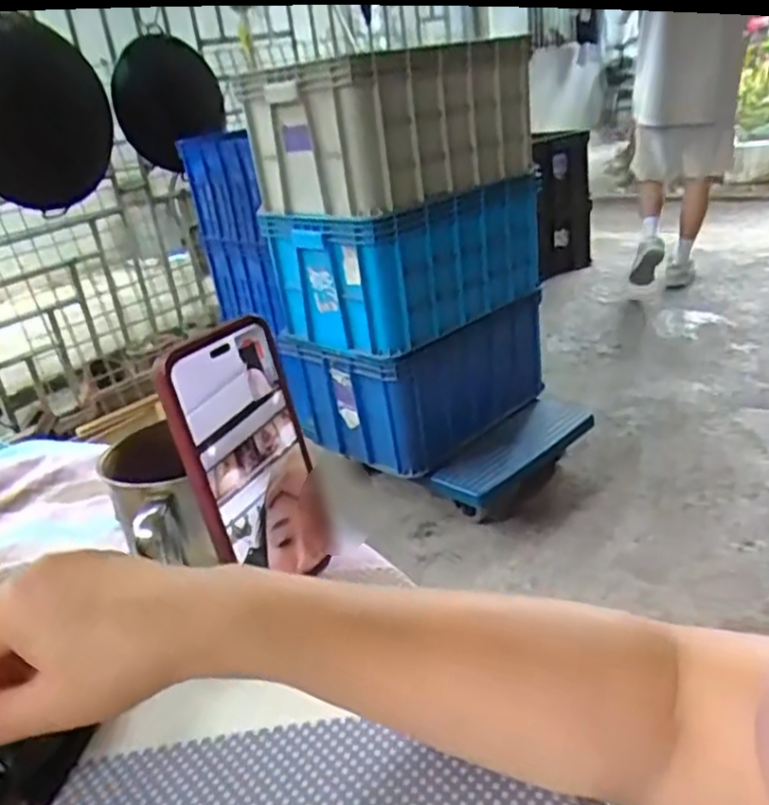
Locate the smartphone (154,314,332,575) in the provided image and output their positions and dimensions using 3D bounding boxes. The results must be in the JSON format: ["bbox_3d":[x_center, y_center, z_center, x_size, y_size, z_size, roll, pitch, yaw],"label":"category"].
[{"bbox_3d":[-0.072,0.032,0.400,0.009,0.150,0.077,1,23,38],"label":"smartphone"}]

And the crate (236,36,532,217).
[{"bbox_3d":[0.029,-0.687,1.781,0.429,0.306,0.644,15,34,38],"label":"crate"}]

